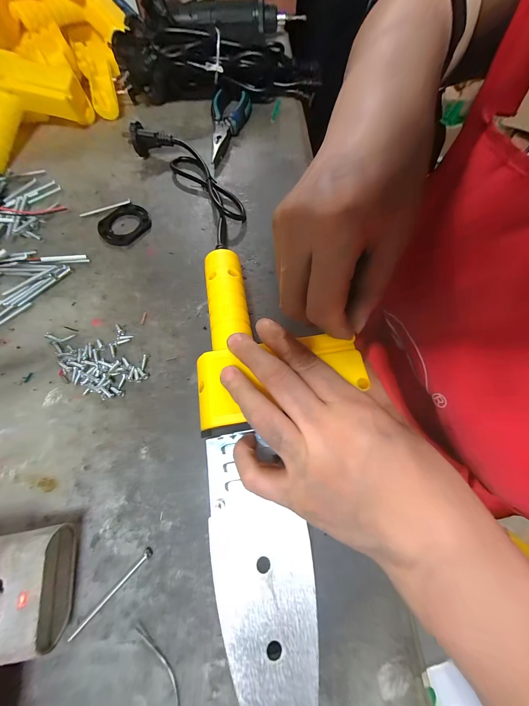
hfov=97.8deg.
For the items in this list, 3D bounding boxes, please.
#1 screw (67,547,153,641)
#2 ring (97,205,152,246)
[{"bbox_3d":[-0.103,0.161,0.156,0.006,0.004,0.063,43,76,14],"label":"screw"},{"bbox_3d":[-0.162,-0.150,0.268,0.049,0.004,0.059,38,75,12],"label":"ring"}]

